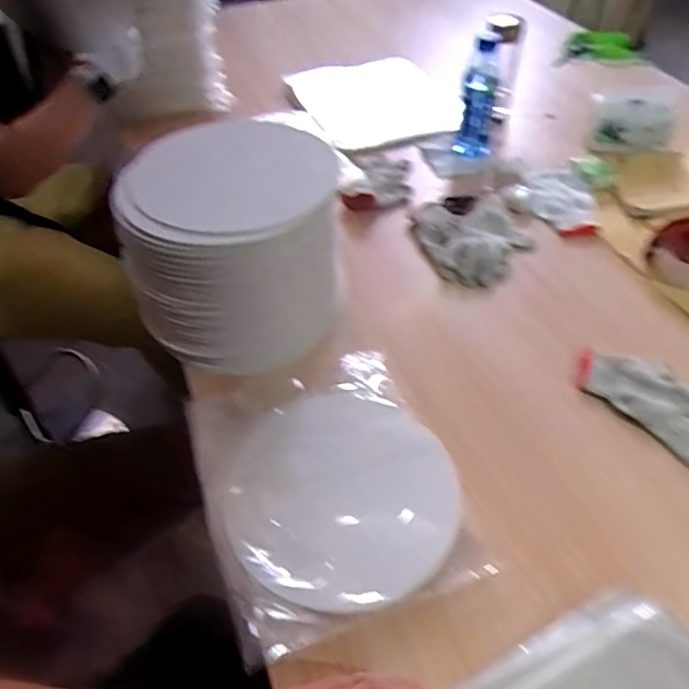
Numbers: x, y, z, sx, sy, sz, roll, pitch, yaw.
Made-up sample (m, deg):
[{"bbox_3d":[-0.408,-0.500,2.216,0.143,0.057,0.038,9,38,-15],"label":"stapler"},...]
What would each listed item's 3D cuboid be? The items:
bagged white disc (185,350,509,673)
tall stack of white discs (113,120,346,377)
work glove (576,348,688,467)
[{"bbox_3d":[-0.016,0.140,0.639,0.256,0.040,0.311,-15,49,-14],"label":"bagged white disc"},{"bbox_3d":[-0.146,-0.123,0.765,0.248,0.203,0.222,-9,48,-9],"label":"tall stack of white discs"},{"bbox_3d":[0.381,0.067,0.726,0.106,0.017,0.187,-34,56,-28],"label":"work glove"}]

